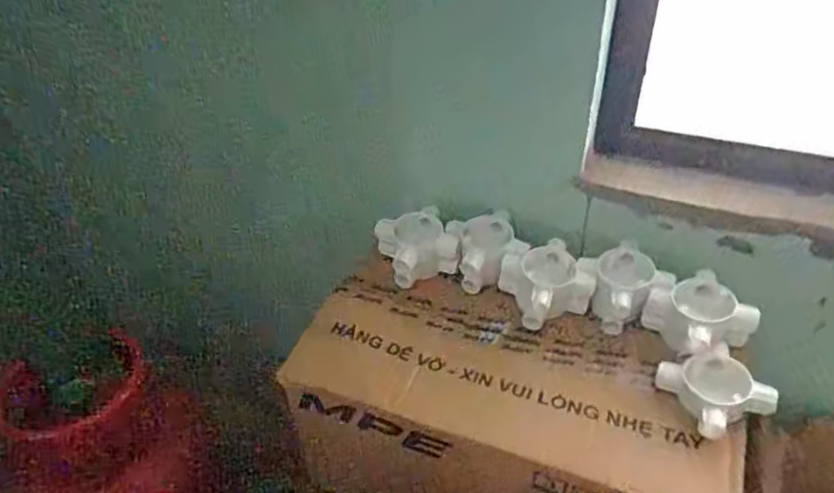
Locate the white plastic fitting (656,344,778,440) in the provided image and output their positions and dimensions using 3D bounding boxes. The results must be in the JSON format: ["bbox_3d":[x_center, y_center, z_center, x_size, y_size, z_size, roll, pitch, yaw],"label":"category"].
[{"bbox_3d":[0.306,0.146,0.611,0.085,0.035,0.088,-16,40,-15],"label":"white plastic fitting"}]

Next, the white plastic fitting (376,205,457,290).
[{"bbox_3d":[0.001,0.002,0.769,0.097,0.059,0.079,-11,39,-9],"label":"white plastic fitting"}]

